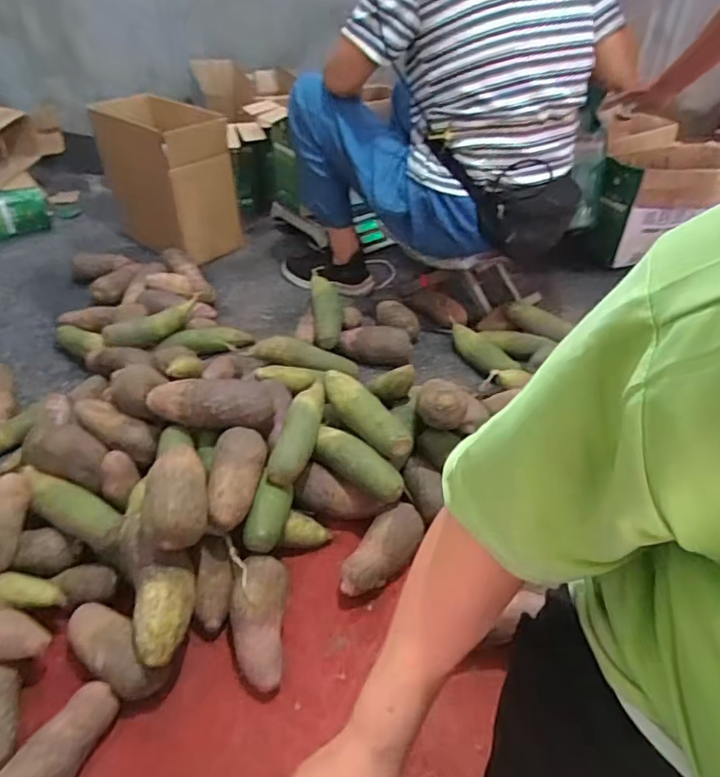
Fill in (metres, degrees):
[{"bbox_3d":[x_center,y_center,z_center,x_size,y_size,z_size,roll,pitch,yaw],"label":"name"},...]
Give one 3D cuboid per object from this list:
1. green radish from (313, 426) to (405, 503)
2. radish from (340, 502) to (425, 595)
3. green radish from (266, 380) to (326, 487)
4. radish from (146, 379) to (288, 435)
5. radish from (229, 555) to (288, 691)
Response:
[{"bbox_3d":[-0.007,0.120,0.830,0.153,0.068,0.058,29,48,29],"label":"green radish"},{"bbox_3d":[0.034,0.229,0.777,0.062,0.063,0.153,24,45,25],"label":"radish"},{"bbox_3d":[-0.087,0.058,0.830,0.049,0.047,0.178,10,41,10],"label":"green radish"},{"bbox_3d":[-0.219,0.023,0.818,0.194,0.058,0.064,-4,41,-7],"label":"radish"},{"bbox_3d":[-0.128,0.290,0.698,0.072,0.049,0.155,-5,57,-5],"label":"radish"}]

